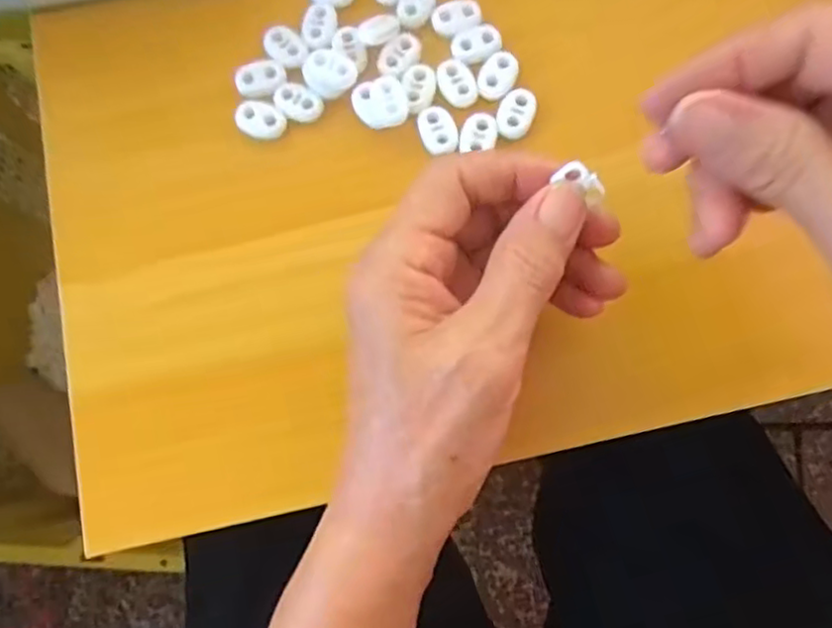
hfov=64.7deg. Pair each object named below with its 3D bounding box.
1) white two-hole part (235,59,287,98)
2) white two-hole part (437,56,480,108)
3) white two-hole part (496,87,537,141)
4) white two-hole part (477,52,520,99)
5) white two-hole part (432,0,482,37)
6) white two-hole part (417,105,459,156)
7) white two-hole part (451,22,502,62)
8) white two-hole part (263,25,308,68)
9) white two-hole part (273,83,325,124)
[{"bbox_3d":[-0.069,-0.105,0.289,0.022,0.004,0.017,-12,77,-1],"label":"white two-hole part"},{"bbox_3d":[0.018,-0.102,0.285,0.015,0.004,0.023,-24,78,-4],"label":"white two-hole part"},{"bbox_3d":[0.043,-0.087,0.282,0.015,0.004,0.022,25,79,7],"label":"white two-hole part"},{"bbox_3d":[0.036,-0.105,0.285,0.016,0.004,0.023,21,79,6],"label":"white two-hole part"},{"bbox_3d":[0.018,-0.133,0.292,0.021,0.004,0.015,-18,78,-3],"label":"white two-hole part"},{"bbox_3d":[0.010,-0.080,0.284,0.016,0.004,0.022,-17,77,-2],"label":"white two-hole part"},{"bbox_3d":[0.027,-0.120,0.289,0.022,0.004,0.016,-18,78,-2],"label":"white two-hole part"},{"bbox_3d":[-0.058,-0.120,0.292,0.023,0.004,0.016,41,82,10],"label":"white two-hole part"},{"bbox_3d":[-0.052,-0.093,0.290,0.021,0.005,0.016,34,80,8],"label":"white two-hole part"}]

